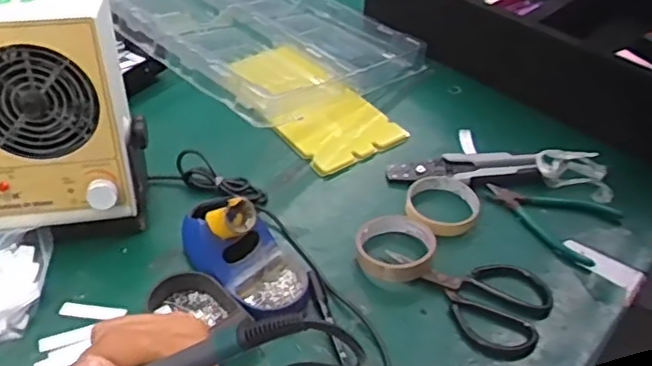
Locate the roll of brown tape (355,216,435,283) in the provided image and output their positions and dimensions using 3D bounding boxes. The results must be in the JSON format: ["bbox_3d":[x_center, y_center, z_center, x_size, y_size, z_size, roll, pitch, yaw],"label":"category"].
[{"bbox_3d":[0.077,0.067,0.690,0.084,0.021,0.095,9,43,7],"label":"roll of brown tape"}]

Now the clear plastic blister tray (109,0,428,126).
[{"bbox_3d":[-0.145,-0.253,0.977,0.499,0.060,0.347,35,39,27],"label":"clear plastic blister tray"}]

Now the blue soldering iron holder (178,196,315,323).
[{"bbox_3d":[-0.078,0.066,0.646,0.093,0.080,0.142,-28,51,-29],"label":"blue soldering iron holder"}]

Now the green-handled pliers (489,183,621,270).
[{"bbox_3d":[0.270,0.034,0.771,0.147,0.011,0.119,28,49,25],"label":"green-handled pliers"}]

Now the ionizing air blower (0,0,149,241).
[{"bbox_3d":[-0.271,-0.062,0.638,0.152,0.240,0.122,-4,43,-7],"label":"ionizing air blower"}]

